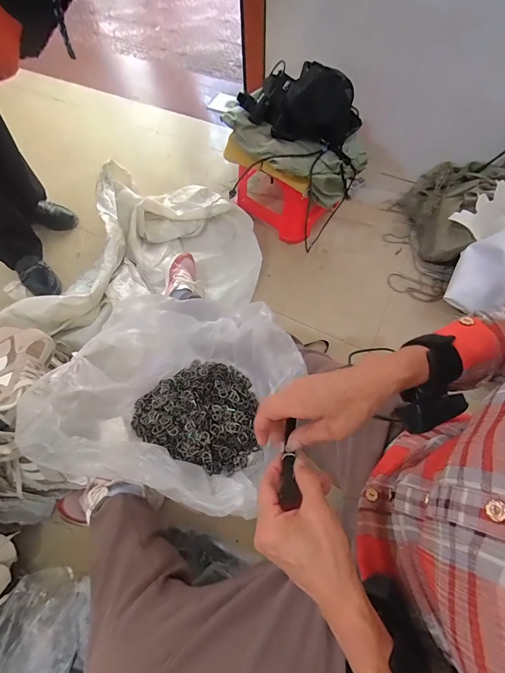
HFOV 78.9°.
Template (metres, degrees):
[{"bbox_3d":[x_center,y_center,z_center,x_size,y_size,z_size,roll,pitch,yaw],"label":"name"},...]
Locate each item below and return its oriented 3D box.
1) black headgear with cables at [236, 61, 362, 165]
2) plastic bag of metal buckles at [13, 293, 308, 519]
[{"bbox_3d":[0.135,-0.623,0.827,0.330,0.132,0.186,24,67,12],"label":"black headgear with cables"},{"bbox_3d":[-0.127,0.080,0.524,0.402,0.156,0.331,12,65,7],"label":"plastic bag of metal buckles"}]

